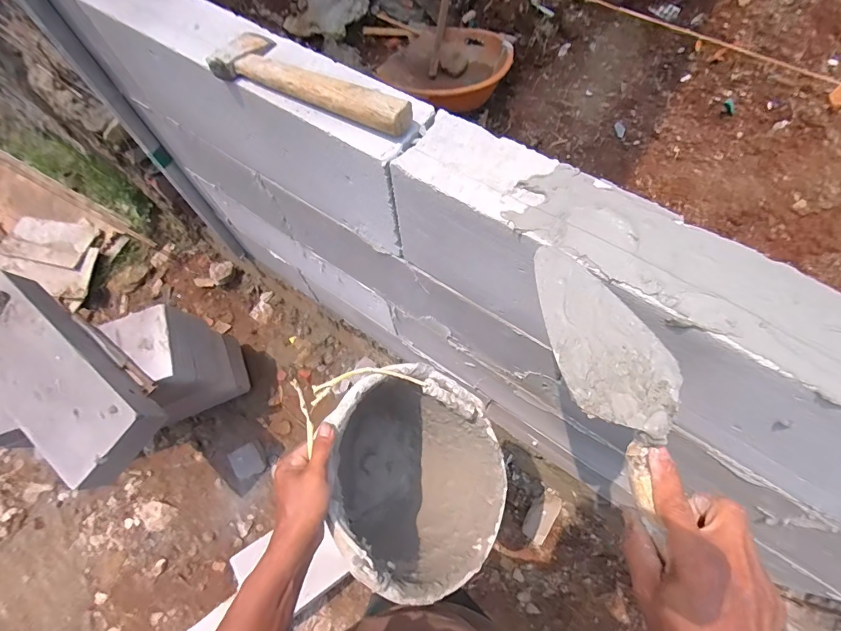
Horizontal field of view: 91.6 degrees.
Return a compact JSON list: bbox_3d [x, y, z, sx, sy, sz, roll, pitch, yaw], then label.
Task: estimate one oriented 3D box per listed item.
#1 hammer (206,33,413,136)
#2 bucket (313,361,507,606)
[{"bbox_3d":[-0.123,-0.284,0.480,0.268,0.030,0.082,26,70,14],"label":"hammer"},{"bbox_3d":[-0.043,0.223,0.599,0.279,0.223,0.279,8,75,-33],"label":"bucket"}]

